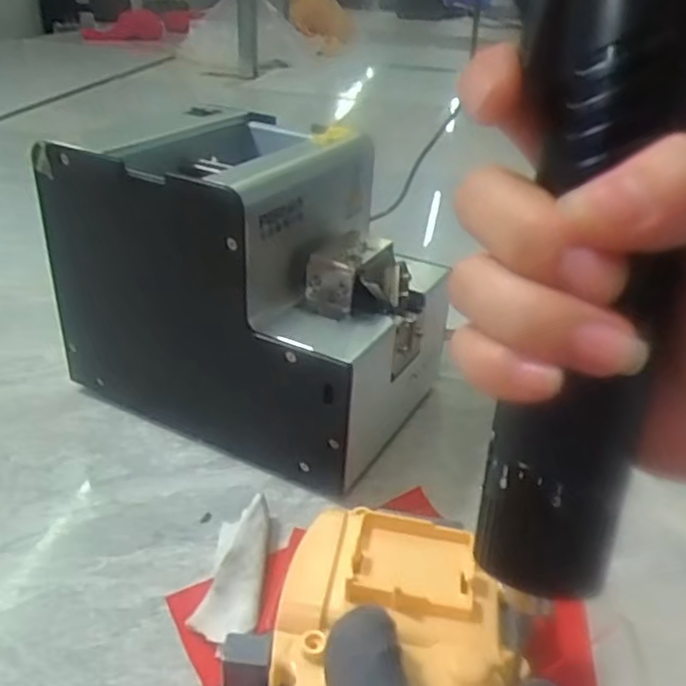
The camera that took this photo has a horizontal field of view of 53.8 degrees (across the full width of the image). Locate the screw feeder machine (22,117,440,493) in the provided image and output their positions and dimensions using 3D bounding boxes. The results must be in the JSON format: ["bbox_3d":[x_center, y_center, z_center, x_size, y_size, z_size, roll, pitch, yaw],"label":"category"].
[{"bbox_3d":[-0.047,-0.032,0.372,0.180,0.147,0.134,18,33,23],"label":"screw feeder machine"}]

